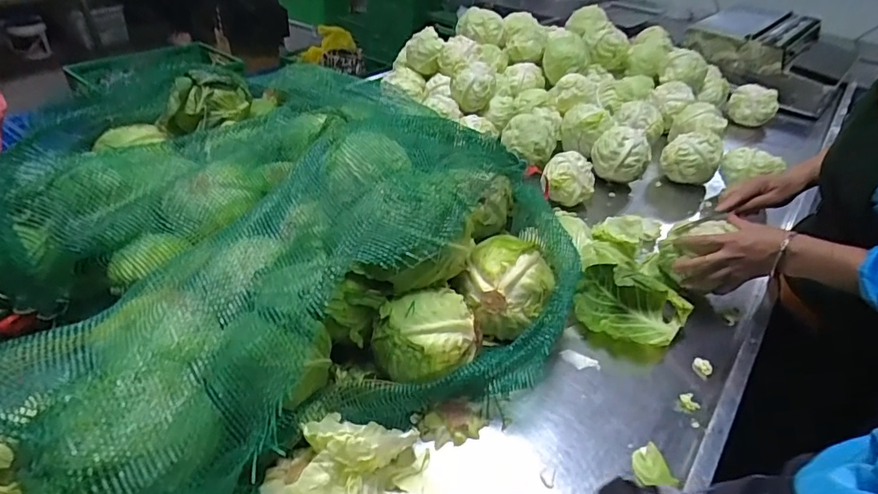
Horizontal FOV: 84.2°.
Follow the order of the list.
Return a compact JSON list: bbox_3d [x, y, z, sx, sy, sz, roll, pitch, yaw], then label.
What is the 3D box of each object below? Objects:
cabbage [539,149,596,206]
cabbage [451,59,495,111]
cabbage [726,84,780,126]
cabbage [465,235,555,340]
[{"bbox_3d":[0.257,-0.133,0.960,0.092,0.086,0.080,21,41,20],"label":"cabbage"},{"bbox_3d":[0.083,-0.394,1.175,0.107,0.105,0.114,5,38,1],"label":"cabbage"},{"bbox_3d":[0.884,-0.399,1.368,0.118,0.088,0.113,28,44,28],"label":"cabbage"},{"bbox_3d":[0.091,0.049,0.643,0.115,0.096,0.105,11,38,9],"label":"cabbage"}]

